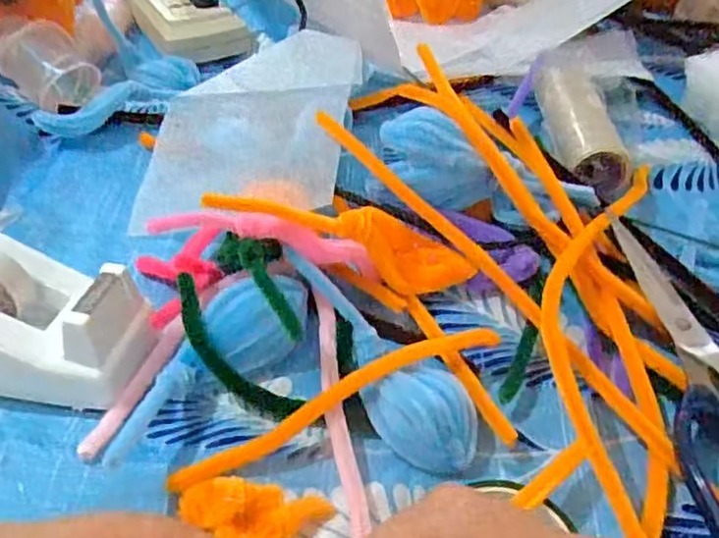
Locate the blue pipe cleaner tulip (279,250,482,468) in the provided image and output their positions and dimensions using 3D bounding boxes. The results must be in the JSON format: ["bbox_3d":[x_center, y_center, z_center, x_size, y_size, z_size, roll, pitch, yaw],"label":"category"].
[{"bbox_3d":[0.012,0.033,0.279,0.039,0.025,0.110,-18,45,-22],"label":"blue pipe cleaner tulip"}]

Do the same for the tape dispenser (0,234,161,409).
[{"bbox_3d":[-0.139,0.018,0.275,0.102,0.042,0.057,10,44,7],"label":"tape dispenser"}]

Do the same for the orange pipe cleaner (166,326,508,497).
[{"bbox_3d":[-0.005,0.051,0.268,0.146,0.012,0.013,-21,47,-24],"label":"orange pipe cleaner"}]

